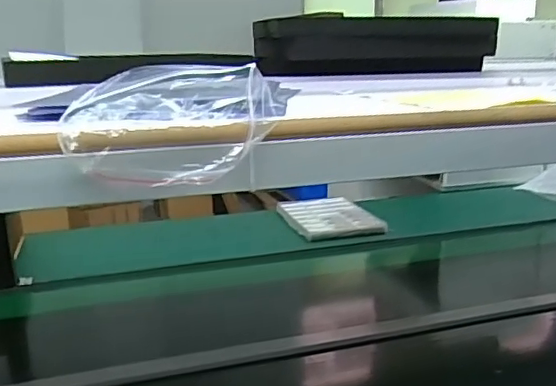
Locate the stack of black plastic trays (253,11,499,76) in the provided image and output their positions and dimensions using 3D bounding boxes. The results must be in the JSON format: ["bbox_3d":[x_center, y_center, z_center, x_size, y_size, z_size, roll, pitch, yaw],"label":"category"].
[{"bbox_3d":[0.196,-0.276,1.093,0.472,0.101,0.128,-6,16,-17],"label":"stack of black plastic trays"}]

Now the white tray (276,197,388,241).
[{"bbox_3d":[0.145,0.068,1.742,0.247,0.027,0.371,-5,16,-16],"label":"white tray"}]

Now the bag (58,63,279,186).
[{"bbox_3d":[-0.080,-0.054,0.451,0.161,0.084,0.060,-3,15,-9],"label":"bag"}]

